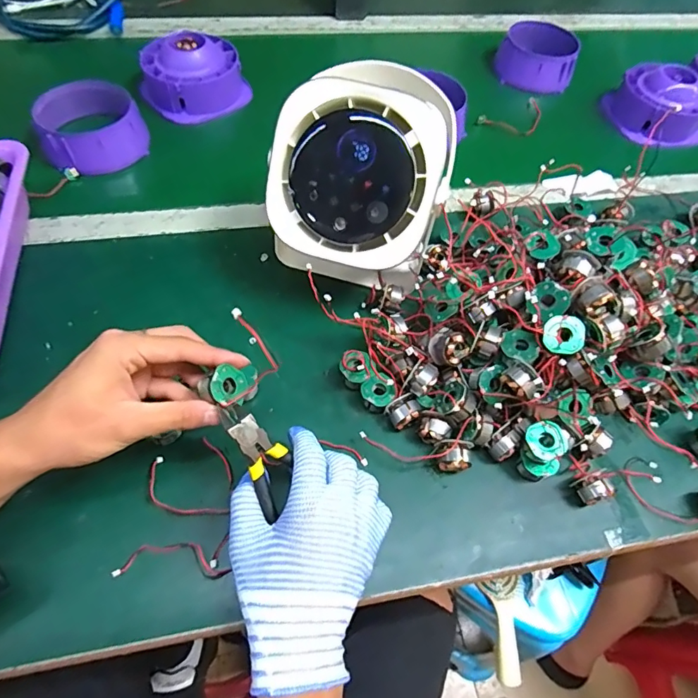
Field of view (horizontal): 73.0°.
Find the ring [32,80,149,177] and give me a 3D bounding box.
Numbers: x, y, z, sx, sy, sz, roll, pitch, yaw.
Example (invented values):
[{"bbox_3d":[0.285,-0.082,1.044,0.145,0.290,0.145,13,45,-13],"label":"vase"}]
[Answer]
[{"bbox_3d":[-0.318,-0.275,0.584,0.115,0.049,0.107,2,59,-3],"label":"ring"}]

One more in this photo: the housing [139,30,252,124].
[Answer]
[{"bbox_3d":[-0.219,-0.387,0.658,0.134,0.080,0.115,-21,63,-16],"label":"housing"}]

